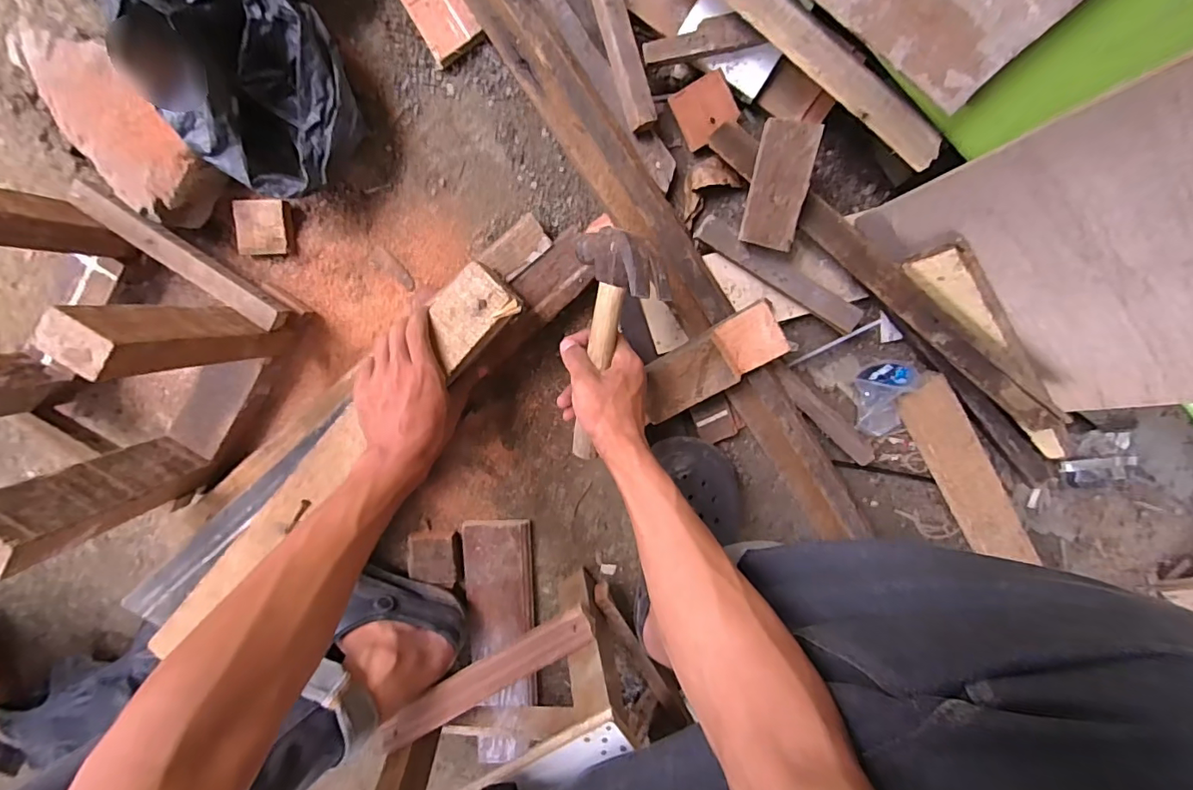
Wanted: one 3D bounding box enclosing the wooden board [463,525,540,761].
[{"bbox_3d":[-0.124,0.330,0.678,0.084,0.020,0.346,-1,101,-1],"label":"wooden board"}]

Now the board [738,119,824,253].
[{"bbox_3d":[0.181,-0.207,0.510,0.055,0.010,0.115,14,115,15],"label":"board"}]

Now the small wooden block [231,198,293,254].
[{"bbox_3d":[-0.380,-0.191,0.587,0.060,0.022,0.060,0,101,-1],"label":"small wooden block"}]

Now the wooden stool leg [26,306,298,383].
[{"bbox_3d":[-0.377,-0.055,0.492,0.057,0.247,0.046,26,100,-6],"label":"wooden stool leg"}]

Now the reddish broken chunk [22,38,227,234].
[{"bbox_3d":[-0.490,-0.286,0.543,0.200,0.079,0.111,44,98,-9],"label":"reddish broken chunk"}]

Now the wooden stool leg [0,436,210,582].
[{"bbox_3d":[-0.482,0.099,0.493,0.066,0.199,0.048,35,99,-7],"label":"wooden stool leg"}]

